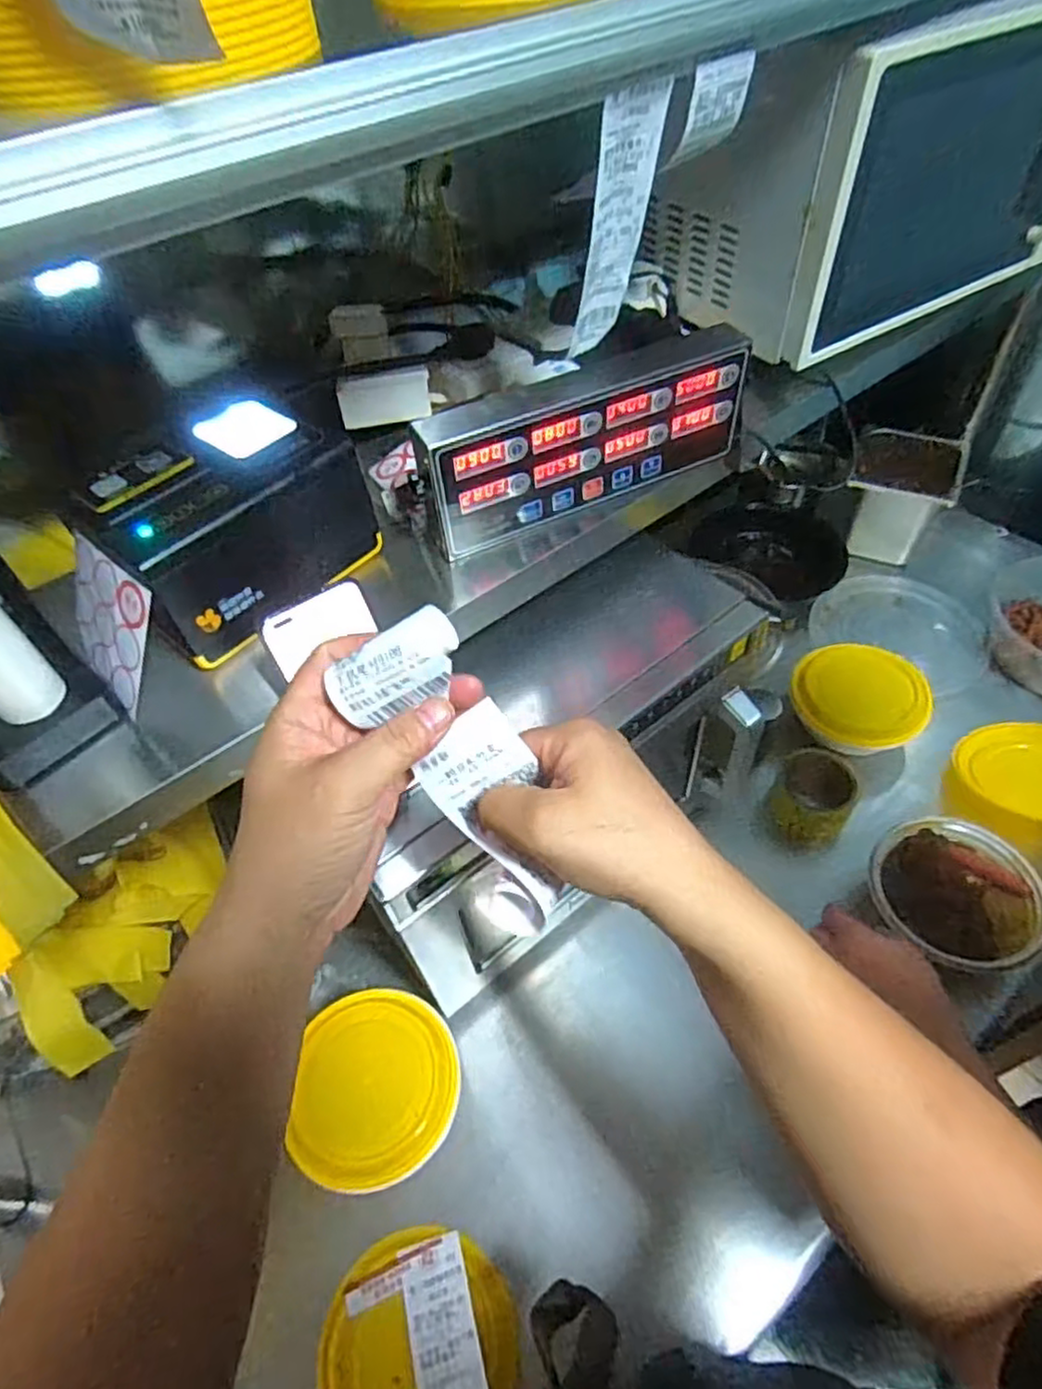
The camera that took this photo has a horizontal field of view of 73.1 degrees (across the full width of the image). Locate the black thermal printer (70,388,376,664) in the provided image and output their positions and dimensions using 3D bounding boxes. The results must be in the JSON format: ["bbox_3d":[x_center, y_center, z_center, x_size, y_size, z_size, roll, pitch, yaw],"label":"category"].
[{"bbox_3d":[-0.223,-0.138,0.550,0.120,0.110,0.190,29,59,27],"label":"black thermal printer"}]

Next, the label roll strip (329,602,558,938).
[{"bbox_3d":[-0.021,0.035,0.336,0.044,0.172,0.052,9,47,47],"label":"label roll strip"}]

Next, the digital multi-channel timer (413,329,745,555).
[{"bbox_3d":[0.057,-0.218,0.591,0.296,0.119,0.034,-24,52,-13],"label":"digital multi-channel timer"}]

